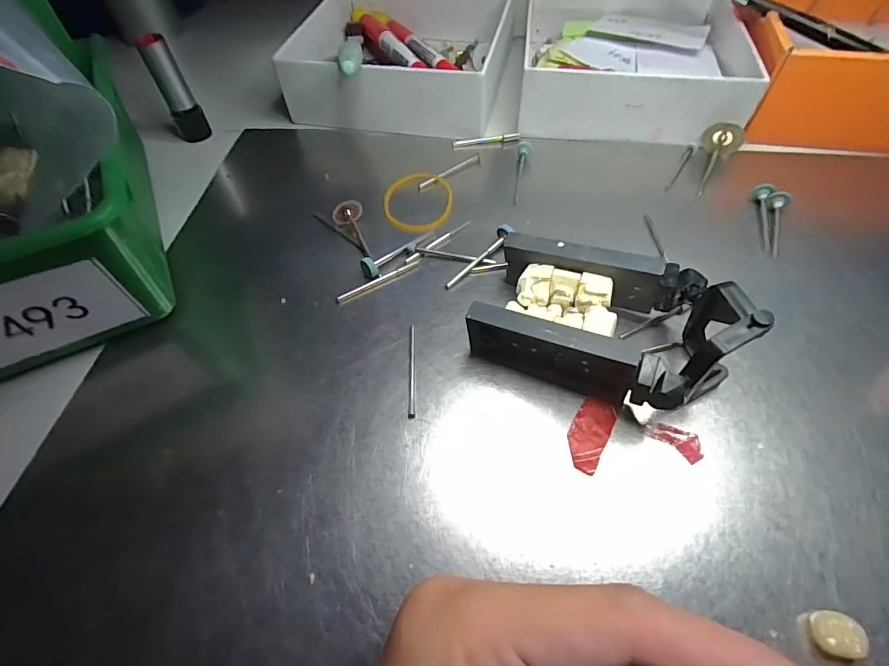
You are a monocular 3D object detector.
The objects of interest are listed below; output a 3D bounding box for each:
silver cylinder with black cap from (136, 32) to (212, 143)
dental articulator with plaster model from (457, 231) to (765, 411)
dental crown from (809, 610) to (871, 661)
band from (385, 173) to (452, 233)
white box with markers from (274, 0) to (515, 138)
[{"bbox_3d":[-0.165,-0.149,0.279,0.018,0.057,0.014,-28,59,-16],"label":"silver cylinder with black cap"},{"bbox_3d":[0.061,-0.006,0.176,0.092,0.043,0.056,23,59,17],"label":"dental articulator with plaster model"},{"bbox_3d":[0.114,0.087,0.131,0.011,0.007,0.011,5,55,6],"label":"dental crown"},{"bbox_3d":[-0.014,-0.073,0.248,0.038,0.005,0.046,-2,55,0],"label":"band"},{"bbox_3d":[-0.027,-0.196,0.315,0.138,0.044,0.141,6,55,6],"label":"white box with markers"}]

